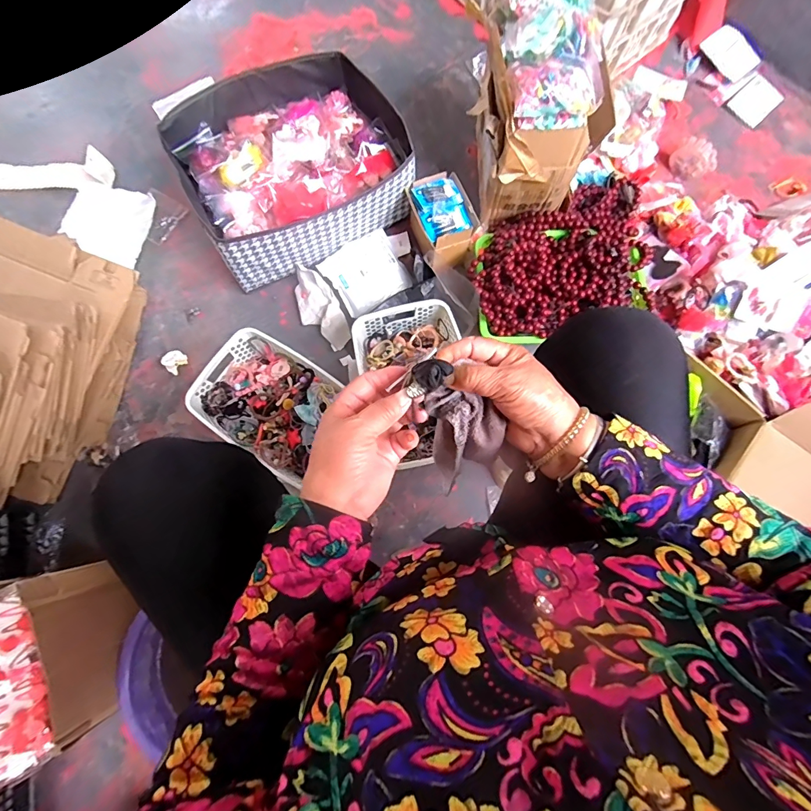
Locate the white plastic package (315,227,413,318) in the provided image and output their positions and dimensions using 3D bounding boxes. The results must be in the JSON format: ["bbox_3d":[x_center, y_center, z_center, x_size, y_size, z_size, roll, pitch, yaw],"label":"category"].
[{"bbox_3d":[-0.078,-0.278,0.864,0.156,0.020,0.155,-32,76,-8],"label":"white plastic package"}]

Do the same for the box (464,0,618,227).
[{"bbox_3d":[0.226,-0.532,0.787,0.186,0.314,0.247,-14,78,-2],"label":"box"}]

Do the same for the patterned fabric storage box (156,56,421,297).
[{"bbox_3d":[-0.222,-0.485,0.858,0.419,0.163,0.372,-26,78,-5],"label":"patterned fabric storage box"}]

